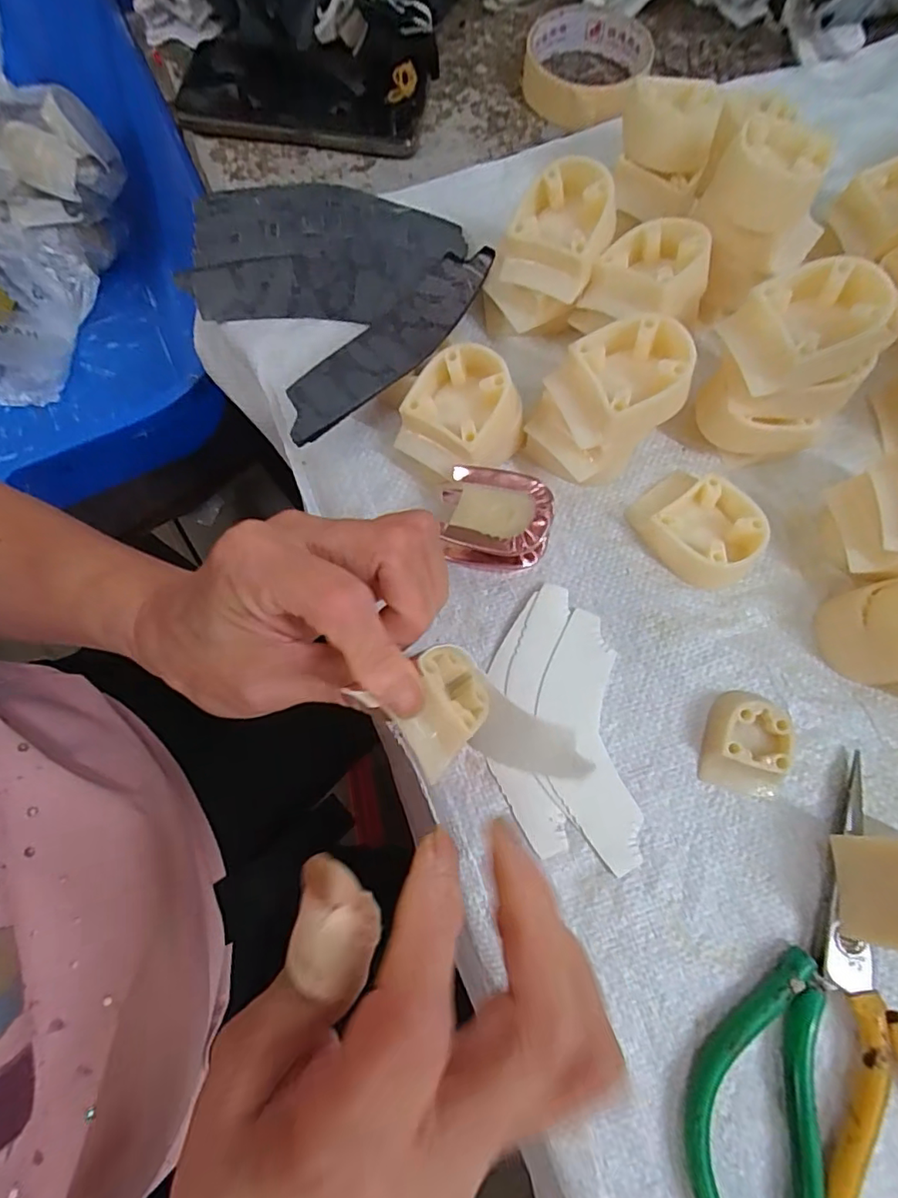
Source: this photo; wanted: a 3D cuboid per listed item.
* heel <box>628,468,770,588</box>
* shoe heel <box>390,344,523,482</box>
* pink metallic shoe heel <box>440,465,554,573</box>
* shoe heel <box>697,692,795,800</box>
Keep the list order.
[{"bbox_3d":[0.128,-0.037,0.272,0.047,0.022,0.063,-34,77,-11],"label":"heel"},{"bbox_3d":[0.006,-0.089,0.272,0.053,0.045,0.052,0,73,-1],"label":"shoe heel"},{"bbox_3d":[0.022,-0.037,0.261,0.049,0.042,0.042,13,74,2],"label":"pink metallic shoe heel"},{"bbox_3d":[0.137,0.065,0.246,0.035,0.016,0.045,10,73,1],"label":"shoe heel"}]

